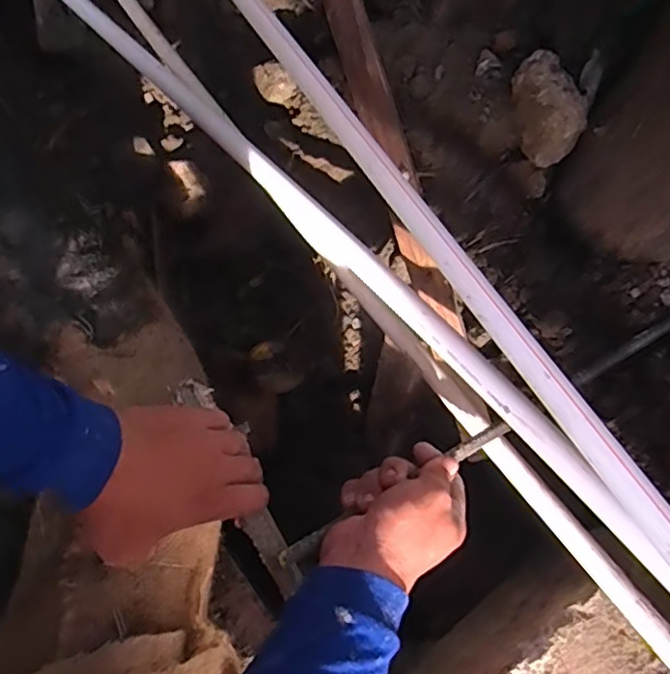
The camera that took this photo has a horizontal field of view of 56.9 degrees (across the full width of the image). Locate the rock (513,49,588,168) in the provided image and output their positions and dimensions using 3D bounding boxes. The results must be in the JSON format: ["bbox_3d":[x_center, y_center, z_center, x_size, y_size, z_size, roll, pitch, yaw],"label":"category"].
[{"bbox_3d":[0.226,-0.248,0.664,0.064,0.056,0.113,-17,77,-15],"label":"rock"}]

